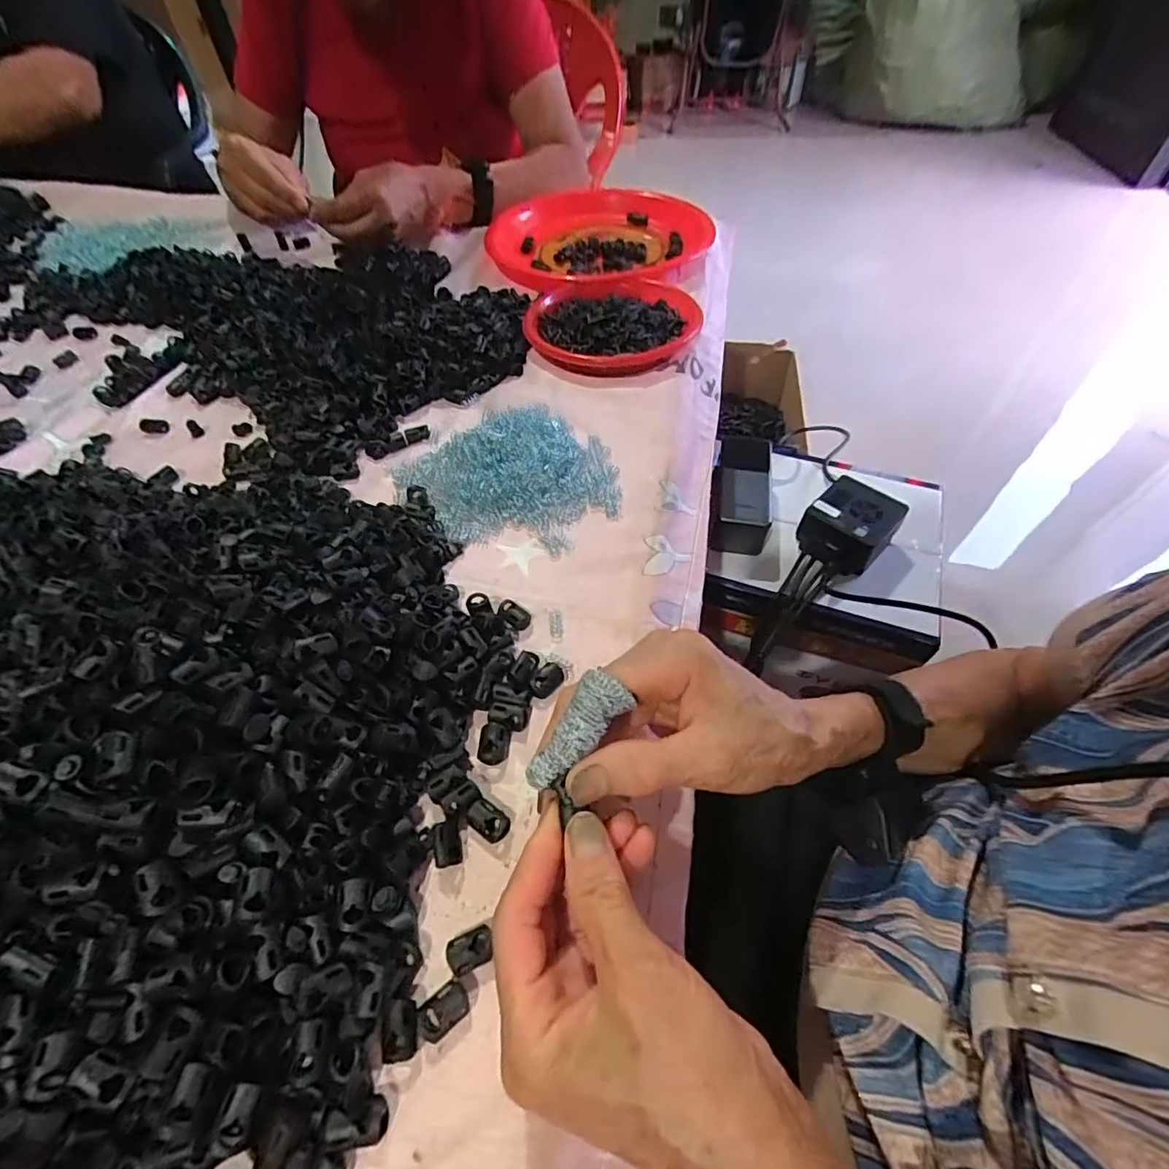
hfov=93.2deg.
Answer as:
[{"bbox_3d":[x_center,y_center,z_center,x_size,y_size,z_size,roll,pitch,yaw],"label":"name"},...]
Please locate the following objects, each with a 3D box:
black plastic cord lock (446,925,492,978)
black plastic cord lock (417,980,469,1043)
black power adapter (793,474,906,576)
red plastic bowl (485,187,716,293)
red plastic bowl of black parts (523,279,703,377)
[{"bbox_3d":[-0.049,0.157,0.238,0.019,0.008,0.014,-20,55,-14],"label":"black plastic cord lock"},{"bbox_3d":[-0.057,0.173,0.225,0.019,0.006,0.013,-31,58,-20],"label":"black plastic cord lock"},{"bbox_3d":[0.269,-0.057,0.563,0.087,0.052,0.075,-39,61,-25],"label":"black power adapter"},{"bbox_3d":[0.013,-0.401,0.655,0.225,0.044,0.238,-1,53,1],"label":"red plastic bowl"},{"bbox_3d":[0.027,-0.246,0.522,0.157,0.030,0.157,-1,53,1],"label":"red plastic bowl of black parts"}]

